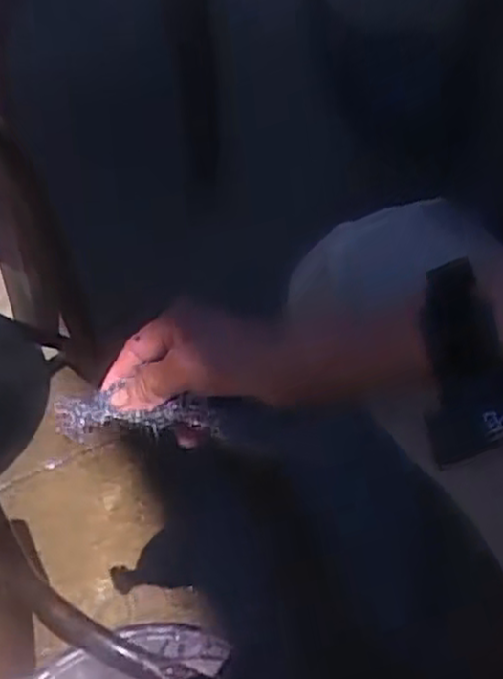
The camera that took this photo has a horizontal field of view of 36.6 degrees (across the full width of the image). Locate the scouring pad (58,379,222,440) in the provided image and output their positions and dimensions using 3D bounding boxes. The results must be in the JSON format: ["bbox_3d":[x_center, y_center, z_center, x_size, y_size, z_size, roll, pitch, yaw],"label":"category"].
[{"bbox_3d":[-0.068,0.042,0.431,0.096,0.018,0.024,-2,49,10],"label":"scouring pad"}]

